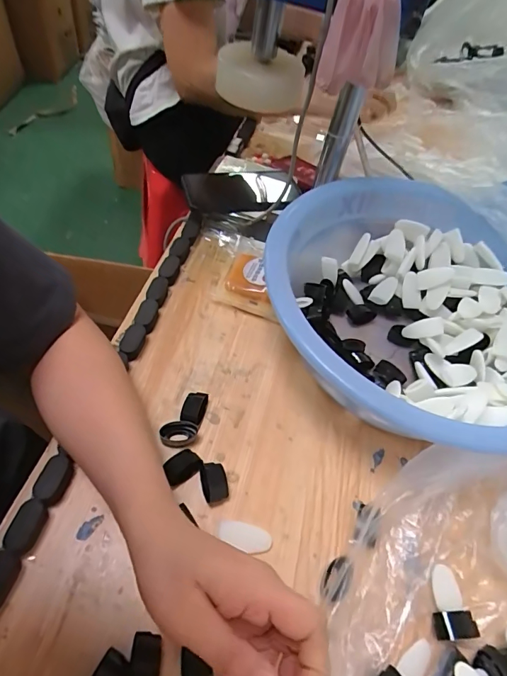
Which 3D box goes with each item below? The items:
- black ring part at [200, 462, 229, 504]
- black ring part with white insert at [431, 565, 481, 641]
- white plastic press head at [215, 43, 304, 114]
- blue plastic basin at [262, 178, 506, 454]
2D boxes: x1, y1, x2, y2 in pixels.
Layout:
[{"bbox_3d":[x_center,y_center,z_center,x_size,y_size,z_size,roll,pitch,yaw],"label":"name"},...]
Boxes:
[{"bbox_3d":[-0.035,0.128,0.363,0.022,0.016,0.032,-10,56,-16],"label":"black ring part"},{"bbox_3d":[0.155,0.209,0.326,0.031,0.016,0.048,2,54,-8],"label":"black ring part with white insert"},{"bbox_3d":[0.007,-0.269,0.430,0.093,0.039,0.082,6,53,-5],"label":"white plastic press head"},{"bbox_3d":[0.178,-0.027,0.431,0.308,0.104,0.322,5,54,-6],"label":"blue plastic basin"}]

